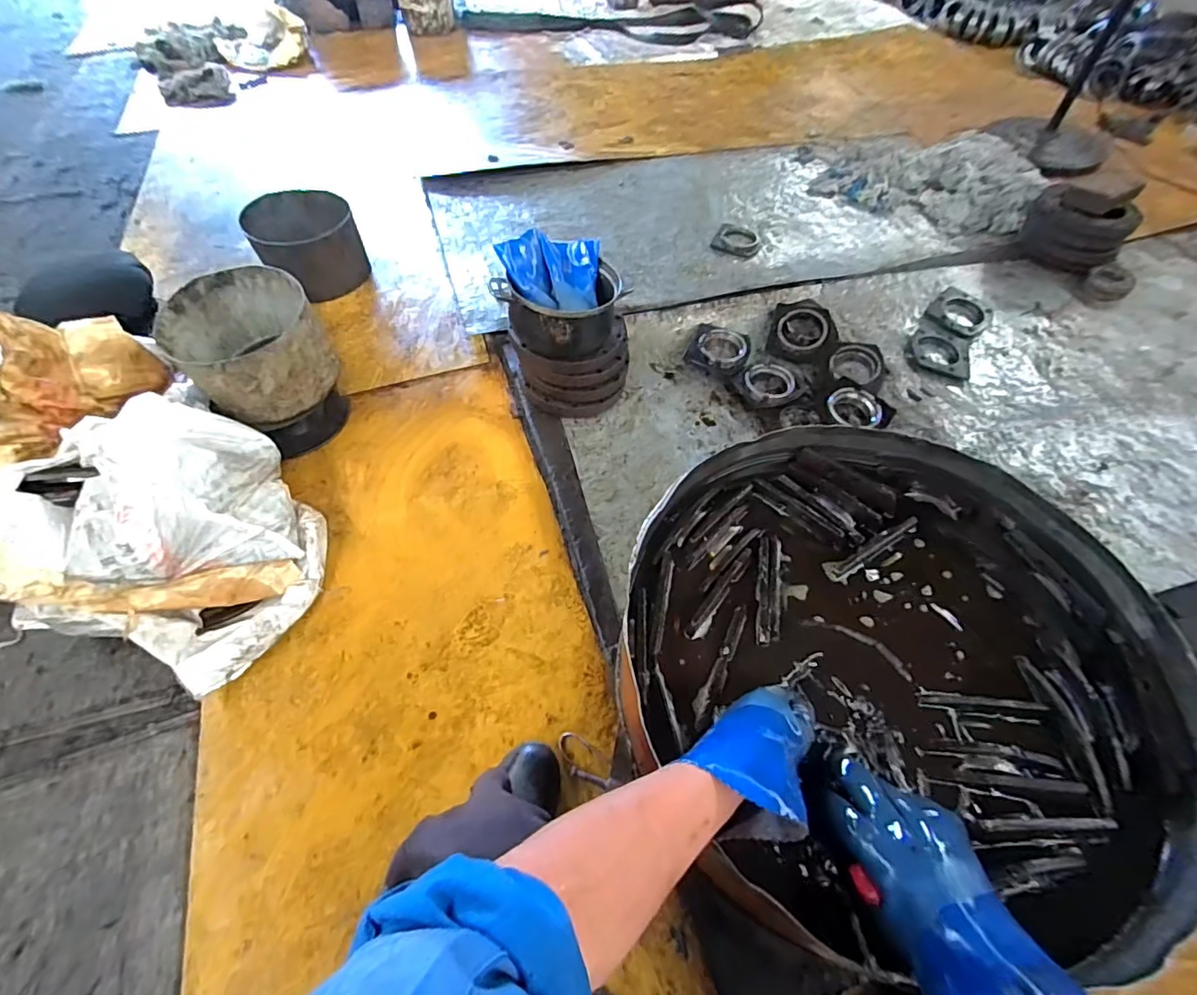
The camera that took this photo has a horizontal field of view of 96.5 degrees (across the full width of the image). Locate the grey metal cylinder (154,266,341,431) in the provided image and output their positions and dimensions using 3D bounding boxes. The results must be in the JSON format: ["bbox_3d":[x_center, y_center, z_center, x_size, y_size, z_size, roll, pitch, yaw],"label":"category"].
[{"bbox_3d":[-0.718,-0.315,1.120,0.265,0.178,0.260,35,62,20],"label":"grey metal cylinder"}]

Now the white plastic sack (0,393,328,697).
[{"bbox_3d":[-0.730,0.065,0.928,0.429,0.261,0.435,33,61,19],"label":"white plastic sack"}]

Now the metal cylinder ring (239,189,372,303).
[{"bbox_3d":[-0.827,-0.719,1.537,0.271,0.194,0.234,-27,61,-19],"label":"metal cylinder ring"}]

